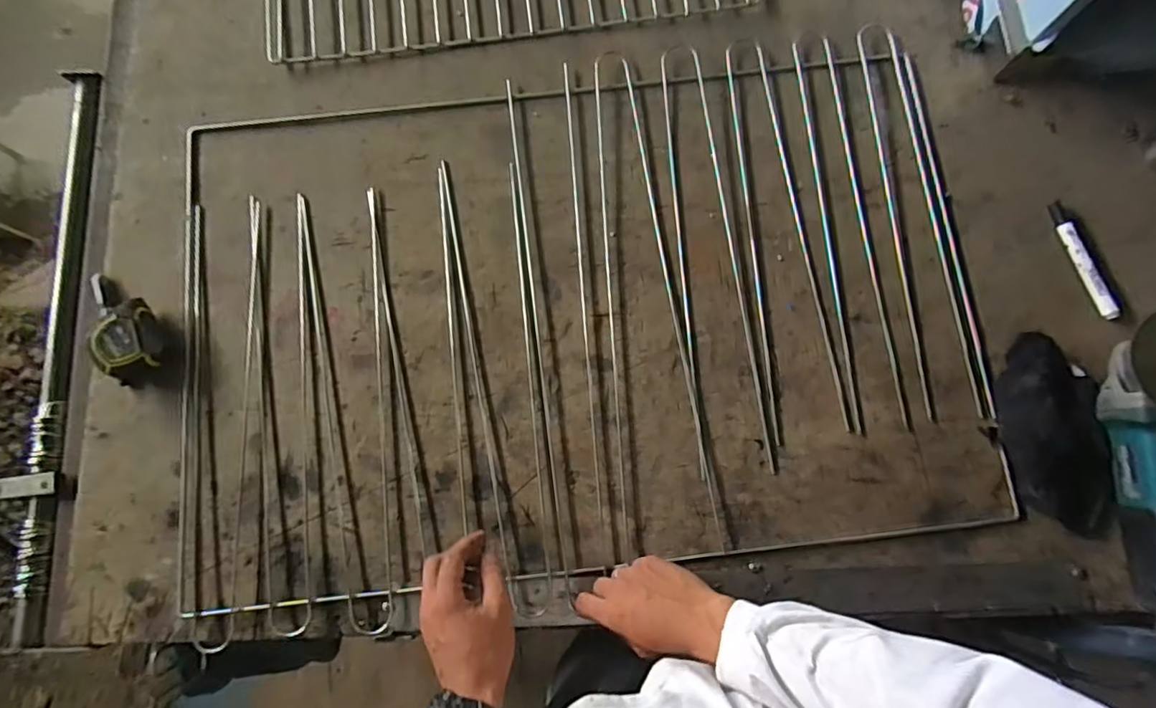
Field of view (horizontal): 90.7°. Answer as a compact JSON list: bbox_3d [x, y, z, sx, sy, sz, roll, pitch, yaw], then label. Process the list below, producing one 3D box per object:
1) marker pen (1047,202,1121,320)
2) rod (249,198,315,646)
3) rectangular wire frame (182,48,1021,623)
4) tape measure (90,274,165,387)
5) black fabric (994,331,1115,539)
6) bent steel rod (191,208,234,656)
[{"bbox_3d":[0.562,-0.106,0.635,0.017,0.016,0.140,-18,80,-2],"label":"marker pen"},{"bbox_3d":[-0.331,0.051,0.623,0.044,0.012,0.481,-10,80,-1],"label":"rod"},{"bbox_3d":[-0.003,-0.052,0.639,0.878,0.008,0.570,-7,80,0],"label":"rectangular wire frame"},{"bbox_3d":[-0.504,-0.039,0.623,0.076,0.044,0.136,-19,80,-2],"label":"tape measure"},{"bbox_3d":[0.492,0.081,0.589,0.096,0.032,0.202,-5,80,0],"label":"black fabric"},{"bbox_3d":[-0.401,0.066,0.622,0.047,0.009,0.483,-7,80,0],"label":"bent steel rod"}]

